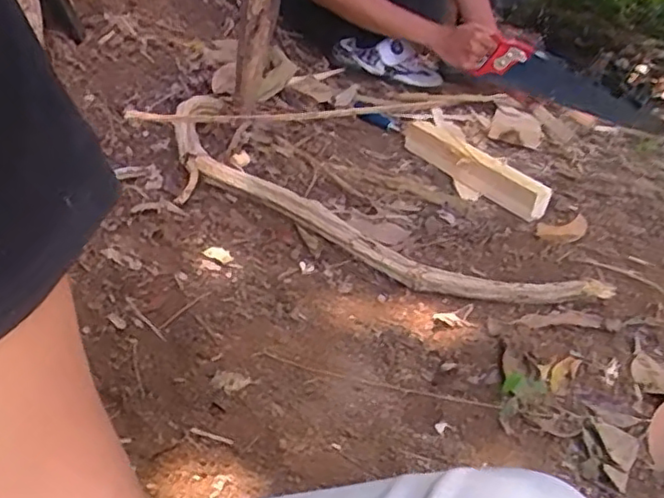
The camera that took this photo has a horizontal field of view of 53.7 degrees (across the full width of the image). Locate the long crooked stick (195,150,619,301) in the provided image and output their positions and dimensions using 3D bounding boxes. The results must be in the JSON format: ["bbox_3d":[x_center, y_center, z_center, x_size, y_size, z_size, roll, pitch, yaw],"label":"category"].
[{"bbox_3d":[0.061,-0.011,0.808,0.528,0.055,0.063,21,36,11],"label":"long crooked stick"}]

